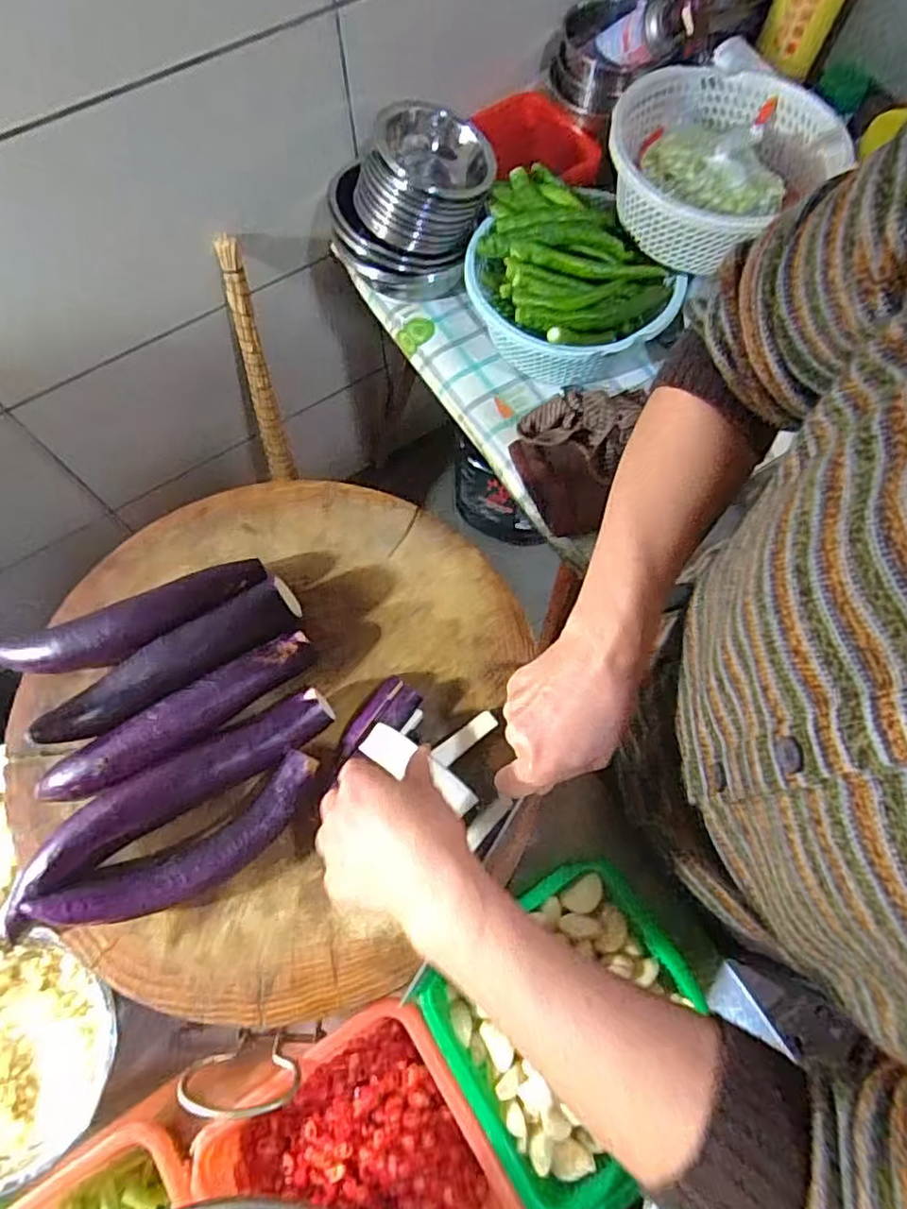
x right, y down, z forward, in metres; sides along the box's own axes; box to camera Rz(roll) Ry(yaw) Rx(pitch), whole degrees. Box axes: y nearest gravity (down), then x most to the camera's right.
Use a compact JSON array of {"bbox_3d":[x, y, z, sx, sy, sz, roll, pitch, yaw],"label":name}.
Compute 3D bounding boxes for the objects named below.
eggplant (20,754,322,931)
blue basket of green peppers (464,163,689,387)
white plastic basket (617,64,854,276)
[{"bbox_3d":[-0.181,0.174,0.449,0.197,0.036,0.051,-30,73,-10],"label":"eggplant"},{"bbox_3d":[0.150,-0.418,0.842,0.226,0.124,0.271,-35,74,-12],"label":"blue basket of green peppers"},{"bbox_3d":[0.317,-0.547,0.788,0.276,0.092,0.239,-40,75,-13],"label":"white plastic basket"}]

